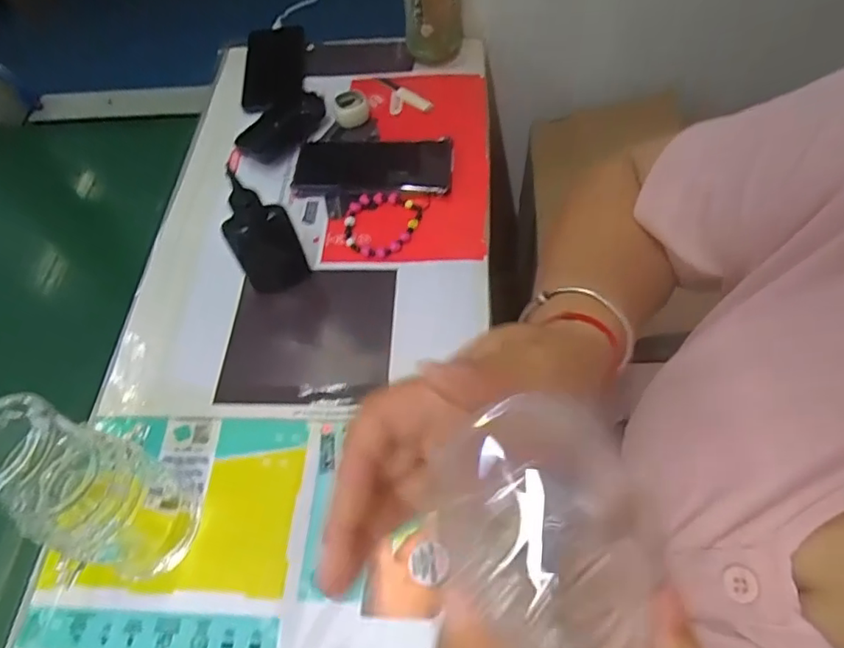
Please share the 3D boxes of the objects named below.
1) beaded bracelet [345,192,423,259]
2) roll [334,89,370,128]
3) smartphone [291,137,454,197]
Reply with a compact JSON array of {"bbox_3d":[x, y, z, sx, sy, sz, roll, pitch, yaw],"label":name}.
[{"bbox_3d":[-0.040,-0.100,0.556,0.070,0.012,0.078,6,59,9],"label":"beaded bracelet"},{"bbox_3d":[-0.079,-0.242,0.635,0.036,0.023,0.041,-3,58,3],"label":"roll"},{"bbox_3d":[-0.052,-0.168,0.597,0.164,0.016,0.079,-1,58,5],"label":"smartphone"}]

